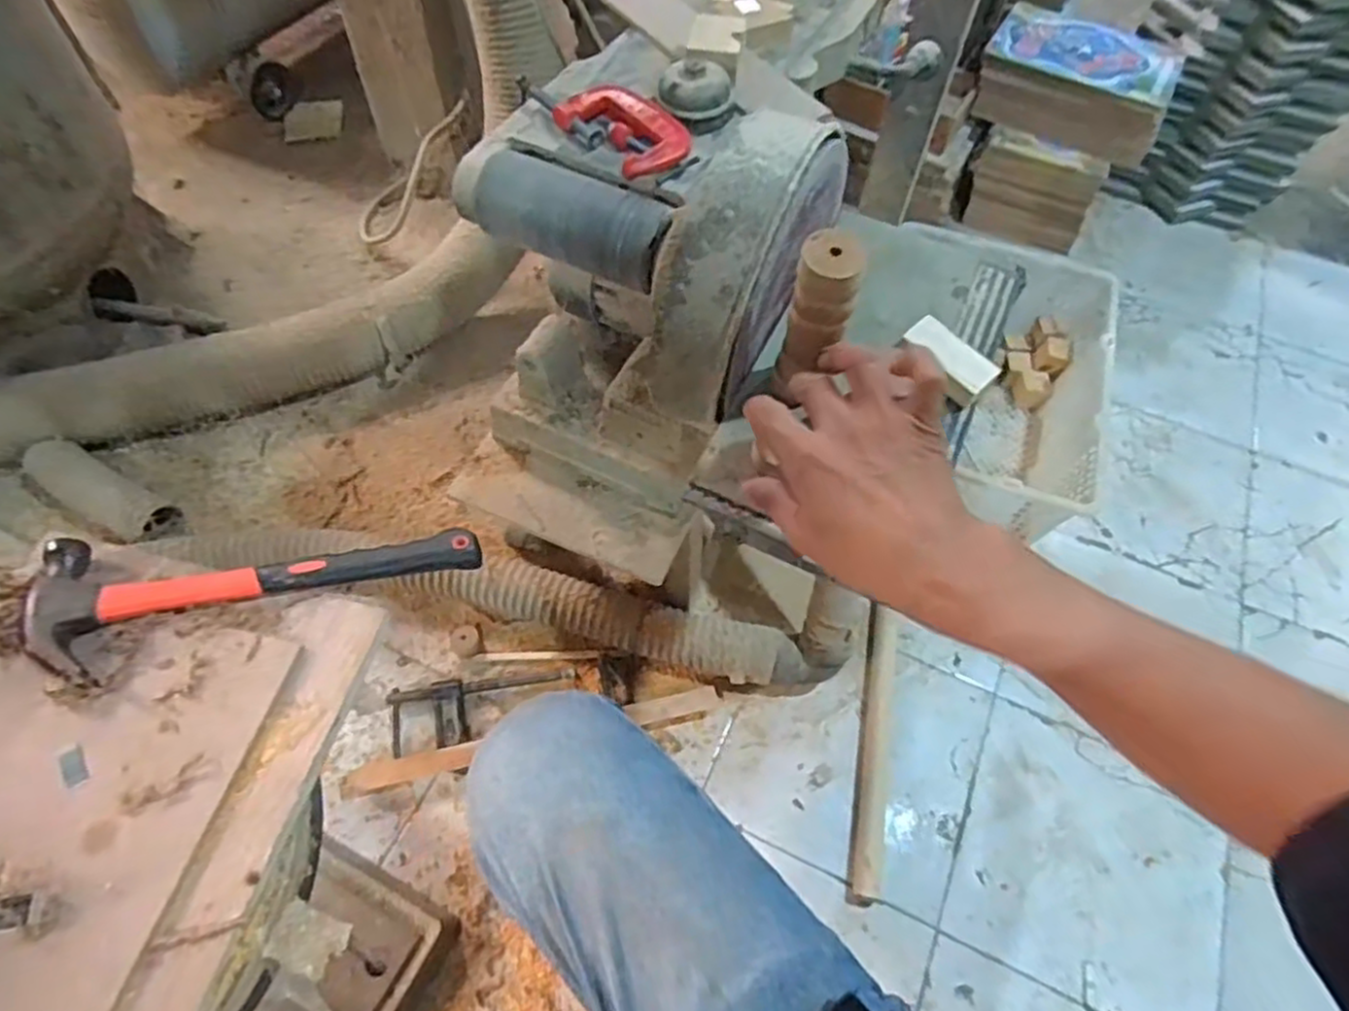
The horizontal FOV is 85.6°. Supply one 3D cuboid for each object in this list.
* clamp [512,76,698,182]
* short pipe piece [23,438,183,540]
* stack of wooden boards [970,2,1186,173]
[{"bbox_3d":[-0.054,-0.322,0.601,0.064,0.024,0.169,-37,67,-23],"label":"clamp"},{"bbox_3d":[-0.795,-0.021,1.004,0.223,0.064,0.072,26,61,12],"label":"short pipe piece"},{"bbox_3d":[0.719,-0.760,1.315,0.321,0.109,0.247,25,60,11],"label":"stack of wooden boards"}]

